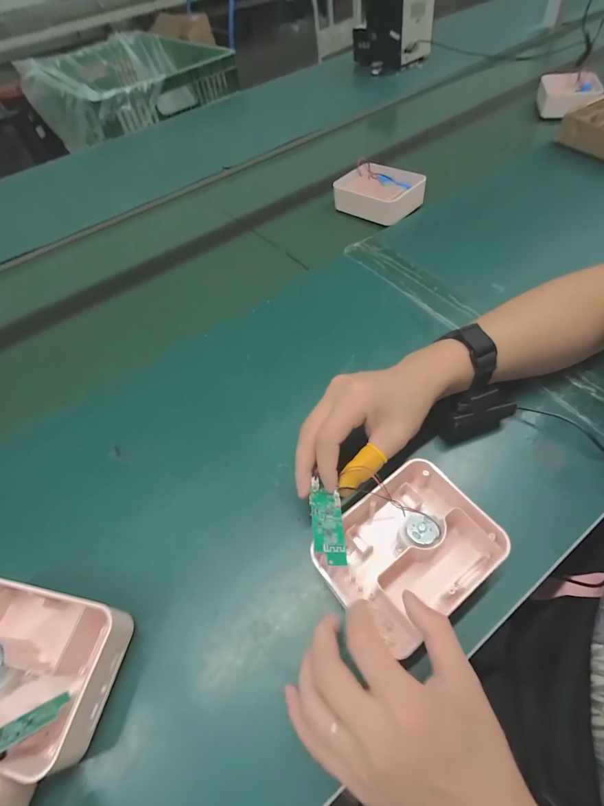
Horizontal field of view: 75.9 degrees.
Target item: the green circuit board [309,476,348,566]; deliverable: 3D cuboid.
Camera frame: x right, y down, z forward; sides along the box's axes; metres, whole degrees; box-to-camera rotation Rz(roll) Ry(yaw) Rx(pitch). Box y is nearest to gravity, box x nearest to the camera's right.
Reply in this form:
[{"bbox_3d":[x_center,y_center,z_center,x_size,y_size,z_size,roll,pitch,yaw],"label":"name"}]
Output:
[{"bbox_3d":[0.019,0.089,0.288,0.024,0.005,0.061,-7,47,-3],"label":"green circuit board"}]

